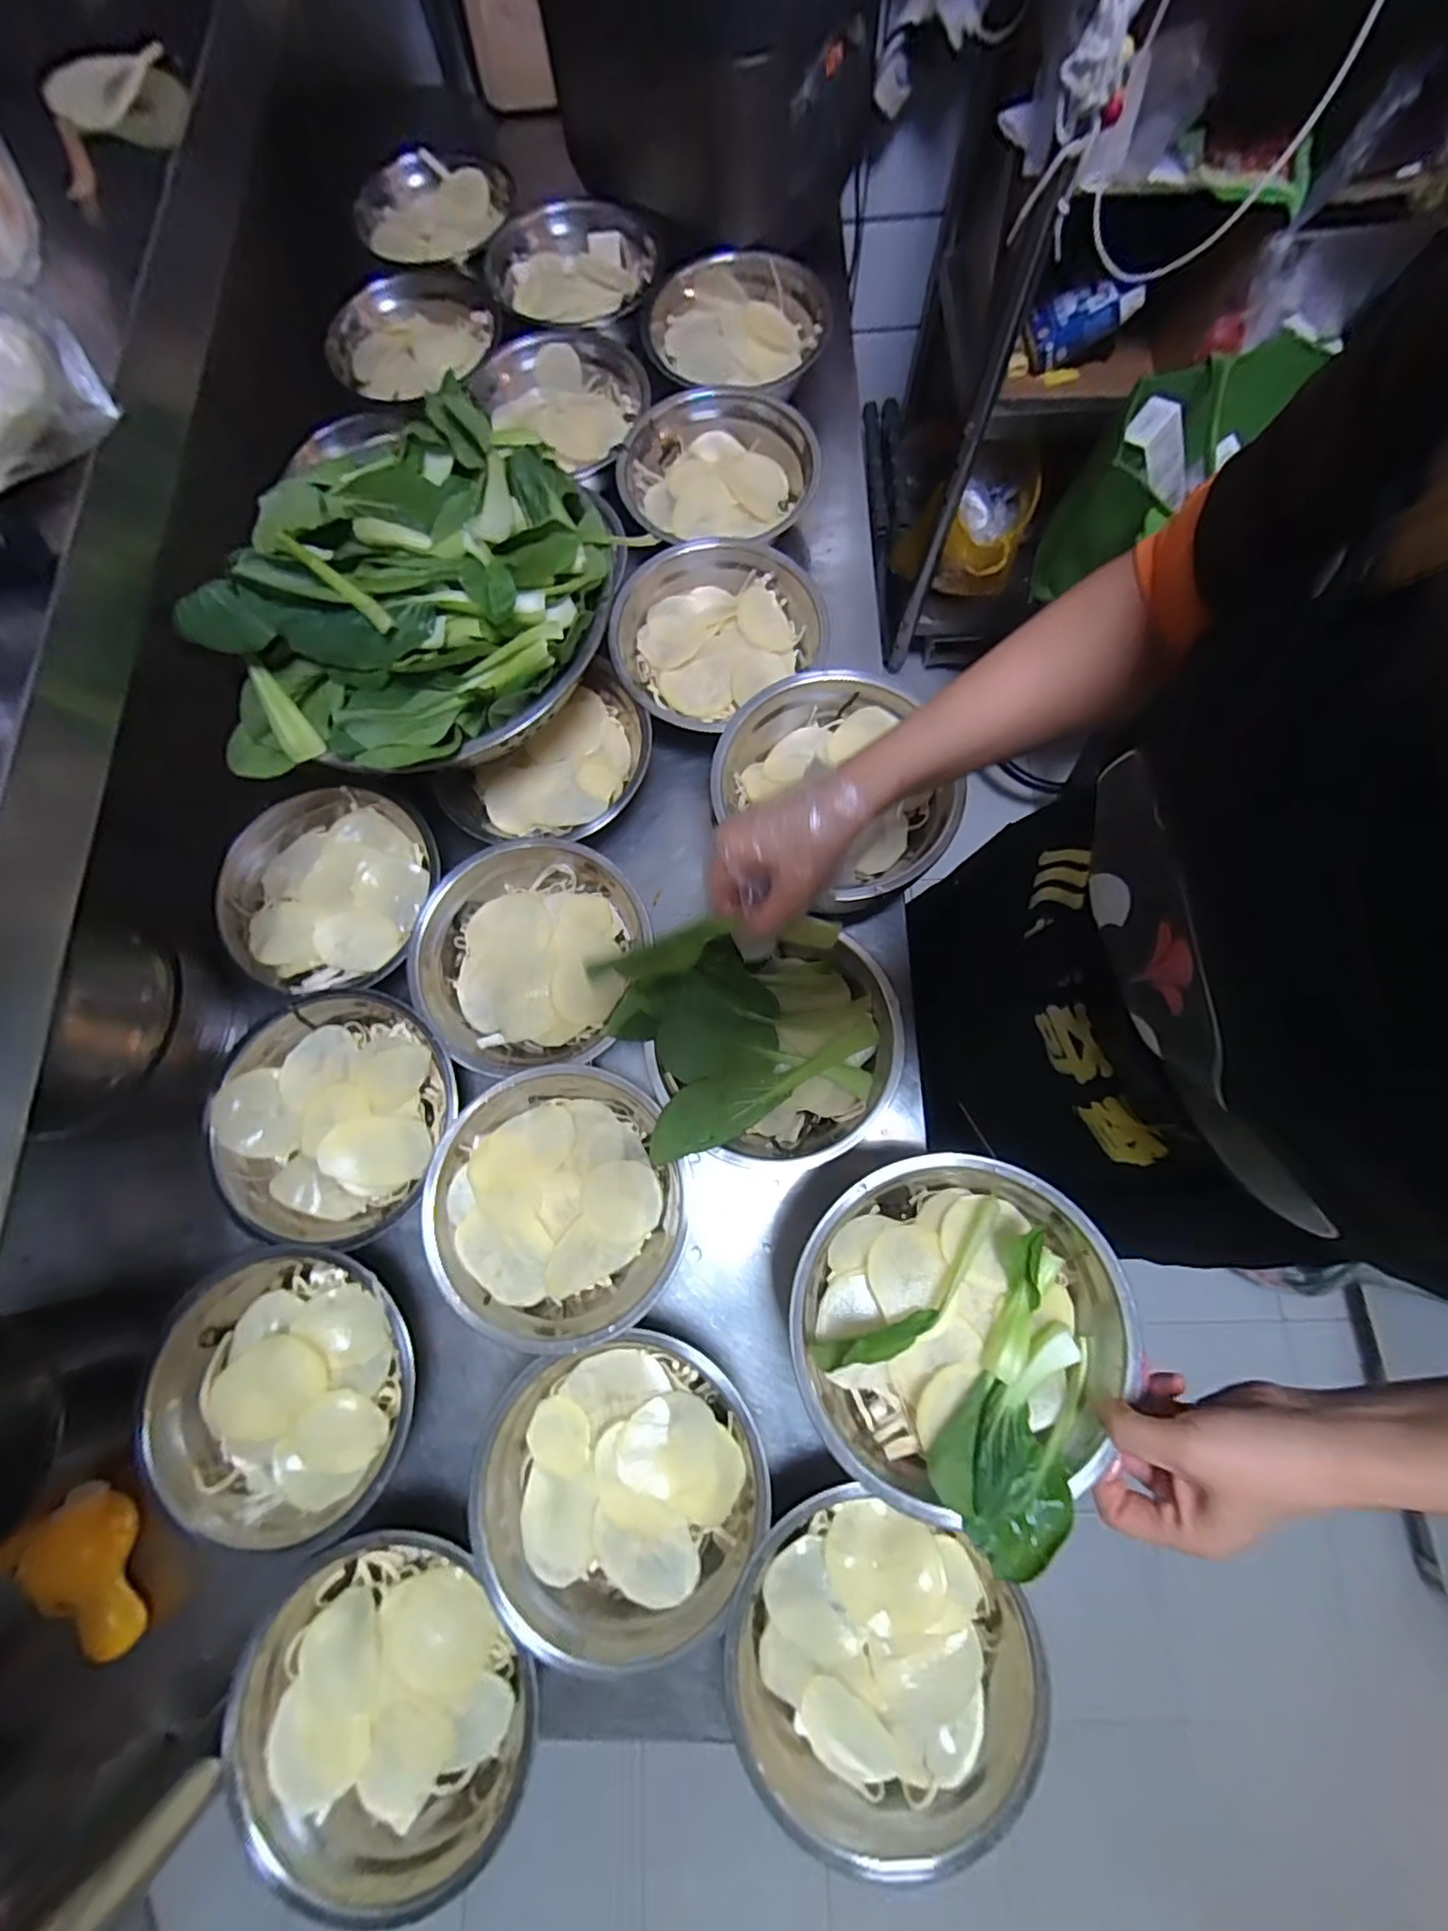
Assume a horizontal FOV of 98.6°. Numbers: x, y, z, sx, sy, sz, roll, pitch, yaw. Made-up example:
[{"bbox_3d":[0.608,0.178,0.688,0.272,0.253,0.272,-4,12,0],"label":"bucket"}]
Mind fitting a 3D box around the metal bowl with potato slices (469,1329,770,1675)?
[{"bbox_3d":[-0.068,0.353,0.421,0.185,0.076,0.181,0,77,2],"label":"metal bowl with potato slices"}]

